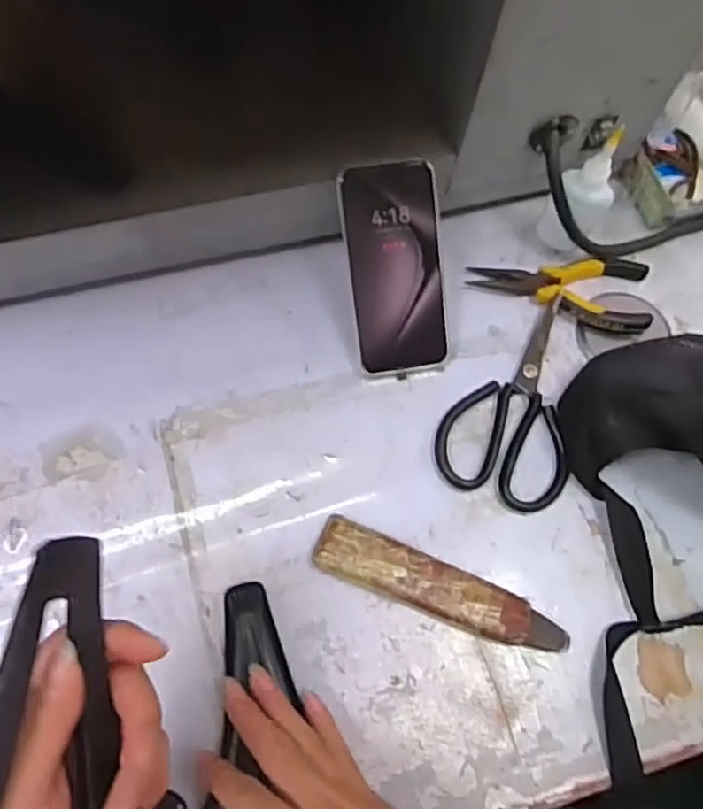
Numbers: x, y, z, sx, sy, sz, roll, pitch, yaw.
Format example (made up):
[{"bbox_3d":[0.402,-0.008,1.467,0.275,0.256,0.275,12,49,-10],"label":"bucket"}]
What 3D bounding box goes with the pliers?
[{"bbox_3d":[0.183,-0.096,0.587,0.153,0.017,0.071,2,68,-4],"label":"pliers"}]

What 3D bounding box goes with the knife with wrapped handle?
[{"bbox_3d":[0.063,0.133,0.487,0.186,0.014,0.038,23,68,5],"label":"knife with wrapped handle"}]

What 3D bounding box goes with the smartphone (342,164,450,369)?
[{"bbox_3d":[0.035,-0.106,0.539,0.075,0.013,0.163,-8,104,-6],"label":"smartphone"}]

